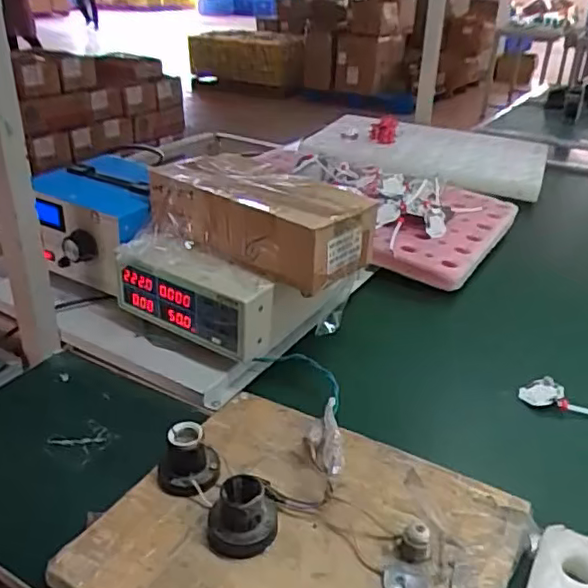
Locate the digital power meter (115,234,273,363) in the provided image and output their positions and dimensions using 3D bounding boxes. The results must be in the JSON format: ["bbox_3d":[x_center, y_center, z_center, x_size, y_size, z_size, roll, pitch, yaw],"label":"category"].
[{"bbox_3d":[-0.126,-0.003,0.756,0.223,0.099,0.059,19,32,28],"label":"digital power meter"}]

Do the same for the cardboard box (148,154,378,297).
[{"bbox_3d":[-0.043,-0.100,0.776,0.271,0.079,0.128,23,33,33],"label":"cardboard box"}]

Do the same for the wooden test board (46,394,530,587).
[{"bbox_3d":[0.007,0.202,0.518,0.326,0.054,0.269,19,33,26],"label":"wooden test board"}]

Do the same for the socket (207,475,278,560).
[{"bbox_3d":[-0.043,0.185,0.520,0.057,0.054,0.056,4,29,0],"label":"socket"}]

